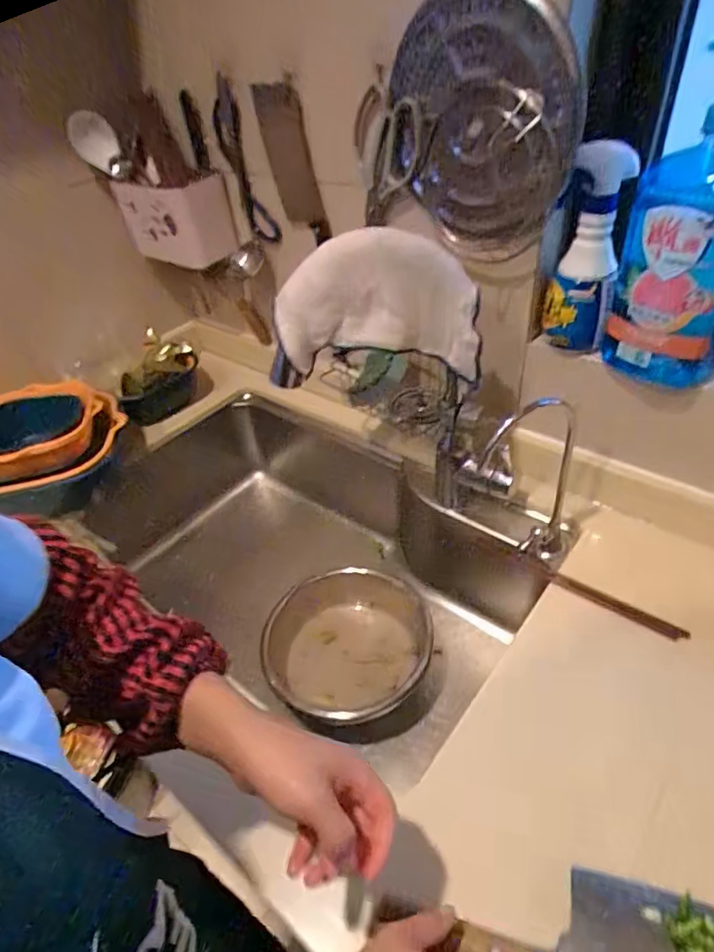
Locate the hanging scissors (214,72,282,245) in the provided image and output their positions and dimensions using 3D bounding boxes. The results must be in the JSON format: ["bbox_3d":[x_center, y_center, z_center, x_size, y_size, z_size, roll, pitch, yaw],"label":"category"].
[{"bbox_3d":[-0.171,-0.461,0.802,0.012,0.215,0.086,-38,42,-23],"label":"hanging scissors"}]

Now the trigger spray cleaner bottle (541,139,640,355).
[{"bbox_3d":[0.238,-0.228,0.565,0.065,0.203,0.046,9,44,17],"label":"trigger spray cleaner bottle"}]

